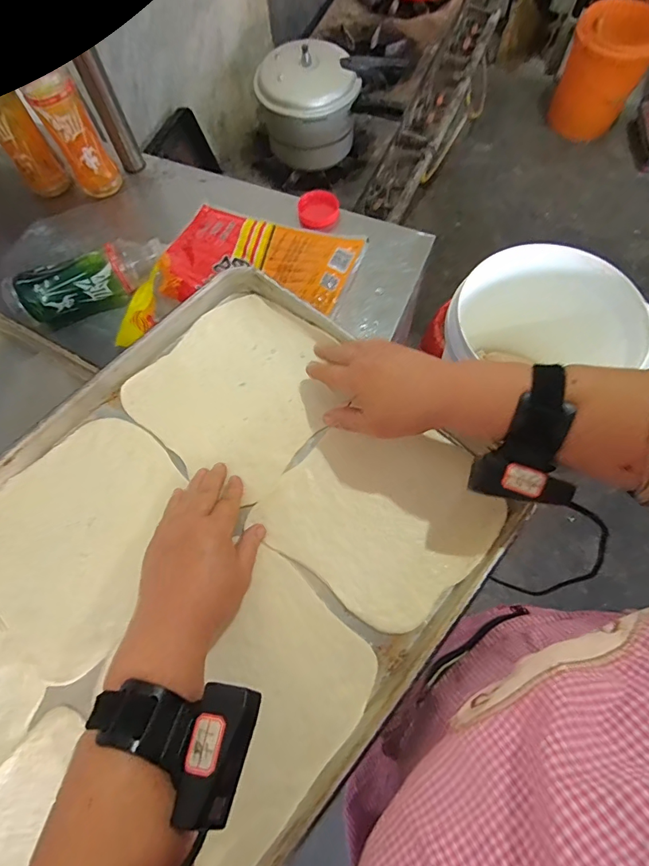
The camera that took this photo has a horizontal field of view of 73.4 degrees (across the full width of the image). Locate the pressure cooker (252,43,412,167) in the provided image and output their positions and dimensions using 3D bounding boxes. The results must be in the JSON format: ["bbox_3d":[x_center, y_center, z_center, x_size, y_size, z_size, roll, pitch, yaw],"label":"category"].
[{"bbox_3d":[0.022,-0.915,1.213,0.385,0.238,0.239,-1,68,2],"label":"pressure cooker"}]

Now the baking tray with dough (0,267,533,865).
[{"bbox_3d":[-0.147,0.138,0.376,0.408,0.032,0.586,38,75,16],"label":"baking tray with dough"}]

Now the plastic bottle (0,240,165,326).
[{"bbox_3d":[-0.337,-0.221,0.637,0.215,0.079,0.072,-22,69,-6],"label":"plastic bottle"}]

